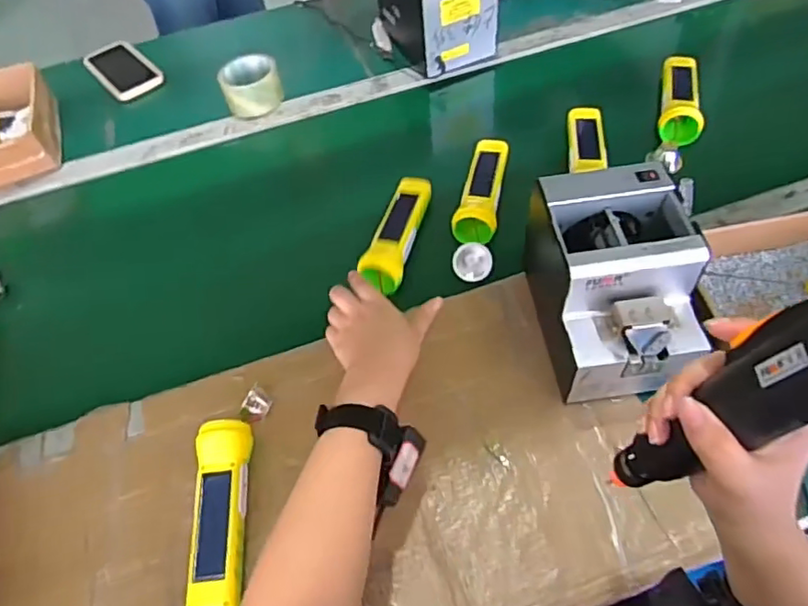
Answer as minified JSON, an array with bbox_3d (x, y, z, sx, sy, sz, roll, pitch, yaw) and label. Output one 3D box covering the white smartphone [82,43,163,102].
[{"bbox_3d":[-0.480,-0.398,0.999,0.166,0.011,0.092,39,61,22],"label":"white smartphone"}]

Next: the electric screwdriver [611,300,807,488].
[{"bbox_3d":[0.172,0.049,0.297,0.034,0.256,0.039,22,59,4],"label":"electric screwdriver"}]

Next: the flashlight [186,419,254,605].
[{"bbox_3d":[-0.166,0.194,0.541,0.047,0.043,0.167,-6,54,0],"label":"flashlight"}]

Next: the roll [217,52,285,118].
[{"bbox_3d":[-0.233,-0.332,0.911,0.088,0.054,0.093,-2,55,3],"label":"roll"}]

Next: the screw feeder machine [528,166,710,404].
[{"bbox_3d":[0.207,-0.016,0.581,0.124,0.154,0.180,-9,55,-1],"label":"screw feeder machine"}]

